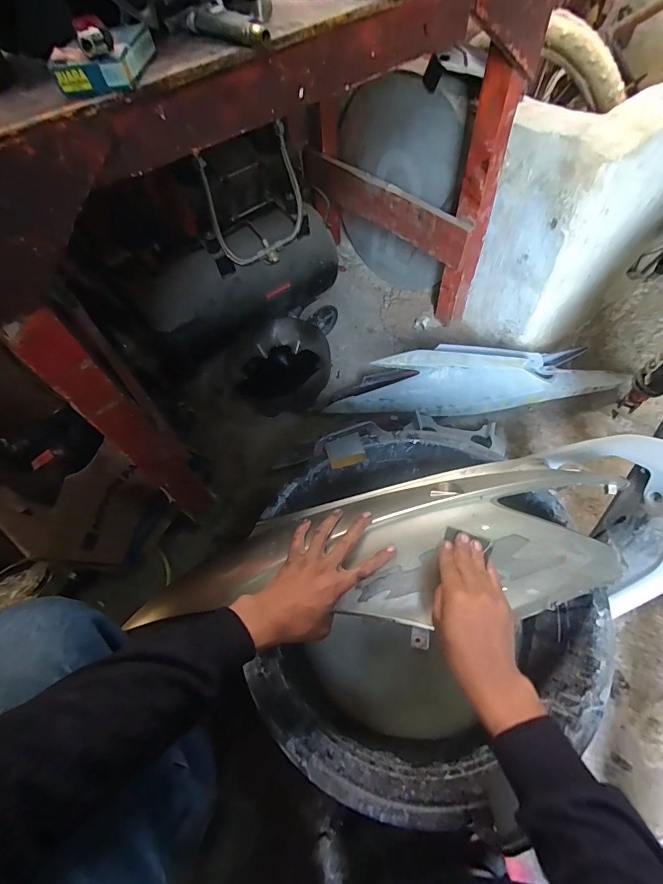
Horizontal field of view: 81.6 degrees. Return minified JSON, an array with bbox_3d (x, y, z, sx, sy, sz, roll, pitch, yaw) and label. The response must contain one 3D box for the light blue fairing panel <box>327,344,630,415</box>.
[{"bbox_3d":[0.321,-0.150,0.863,0.660,0.131,0.119,-3,59,2],"label":"light blue fairing panel"}]

